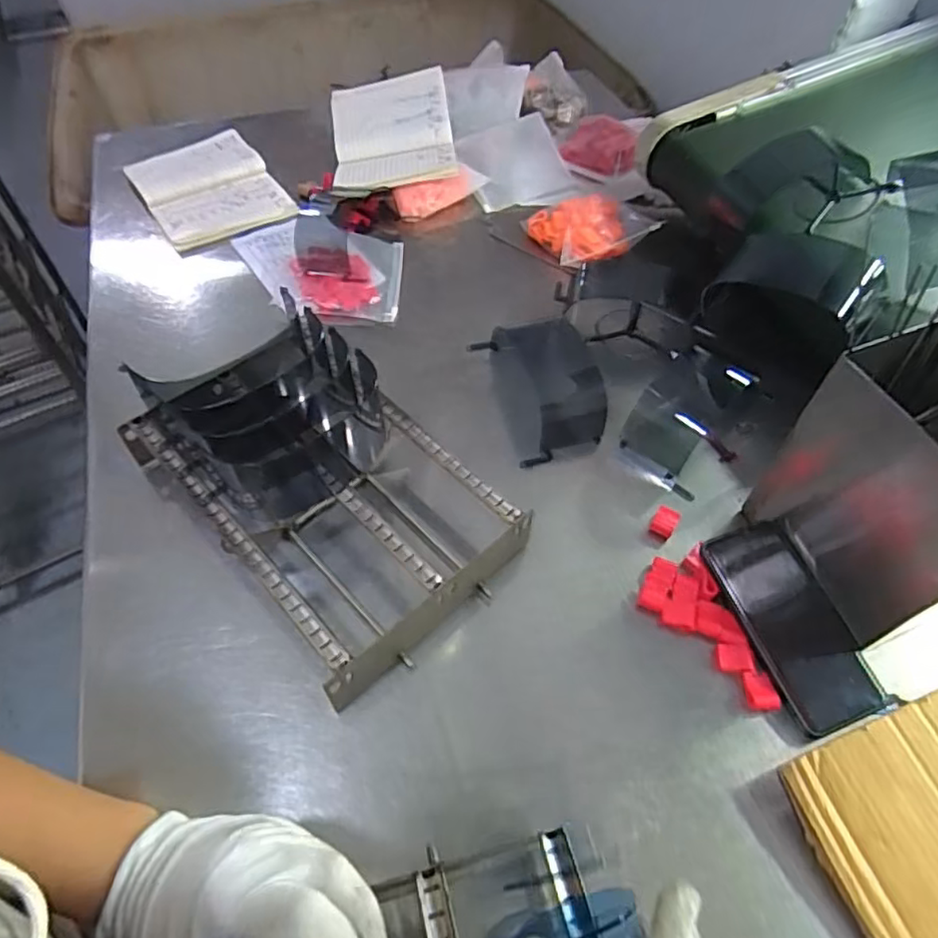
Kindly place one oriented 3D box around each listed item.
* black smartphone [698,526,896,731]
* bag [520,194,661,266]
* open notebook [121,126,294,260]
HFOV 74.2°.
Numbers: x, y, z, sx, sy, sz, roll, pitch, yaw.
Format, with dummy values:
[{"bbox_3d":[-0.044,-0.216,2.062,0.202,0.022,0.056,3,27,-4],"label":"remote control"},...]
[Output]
[{"bbox_3d":[0.260,0.122,0.498,0.072,0.007,0.161,-21,65,-6],"label":"black smartphone"},{"bbox_3d":[0.158,-0.315,0.810,0.143,0.037,0.113,-19,58,-15],"label":"bag"},{"bbox_3d":[-0.354,-0.382,0.850,0.165,0.021,0.232,-27,60,-20],"label":"open notebook"}]

